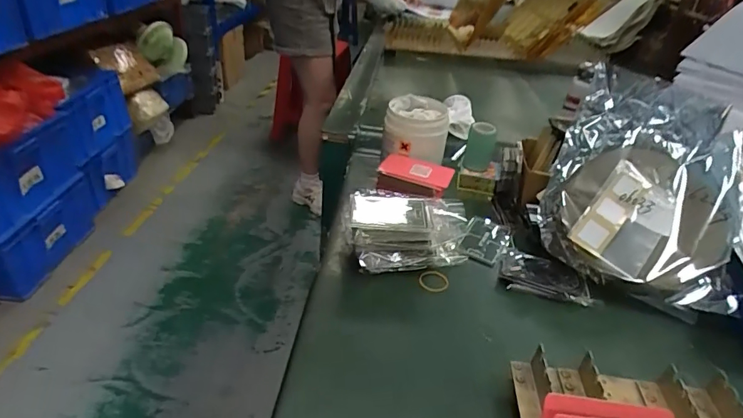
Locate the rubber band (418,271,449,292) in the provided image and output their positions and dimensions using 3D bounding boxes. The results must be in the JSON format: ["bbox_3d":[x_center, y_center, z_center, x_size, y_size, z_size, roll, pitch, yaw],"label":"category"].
[{"bbox_3d":[0.070,0.082,0.523,0.033,0.004,0.028,4,44,0],"label":"rubber band"}]

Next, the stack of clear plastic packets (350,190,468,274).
[{"bbox_3d":[0.043,0.026,0.543,0.136,0.073,0.095,-1,33,-6],"label":"stack of clear plastic packets"}]

